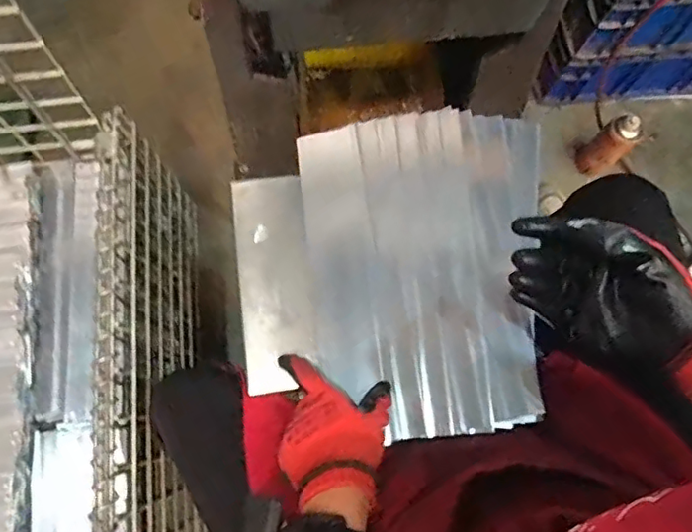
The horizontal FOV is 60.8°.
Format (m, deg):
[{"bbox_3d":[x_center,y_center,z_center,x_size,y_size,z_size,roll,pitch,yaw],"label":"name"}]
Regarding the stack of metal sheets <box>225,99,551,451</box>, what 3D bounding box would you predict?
[{"bbox_3d":[0.054,0.004,0.613,0.318,0.042,0.323,-7,76,4],"label":"stack of metal sheets"}]

